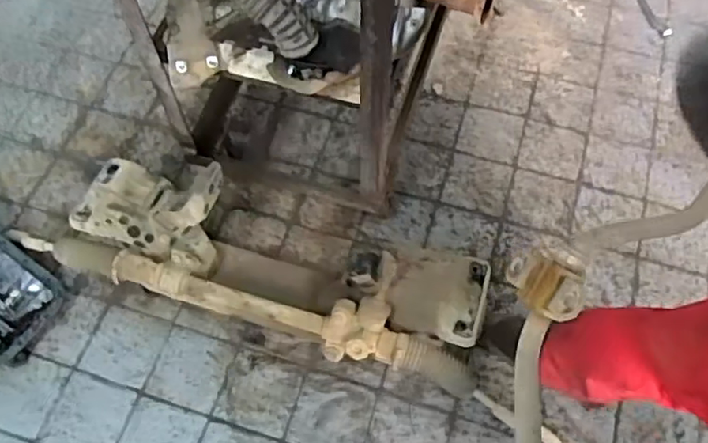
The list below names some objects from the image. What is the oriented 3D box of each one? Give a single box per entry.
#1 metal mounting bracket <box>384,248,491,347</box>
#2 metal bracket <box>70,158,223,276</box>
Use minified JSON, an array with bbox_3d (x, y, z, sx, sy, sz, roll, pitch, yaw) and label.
[{"bbox_3d":[0.155,0.136,1.191,0.187,0.050,0.178,15,63,8],"label":"metal mounting bracket"},{"bbox_3d":[-0.413,-0.030,1.276,0.285,0.156,0.178,14,63,7],"label":"metal bracket"}]

